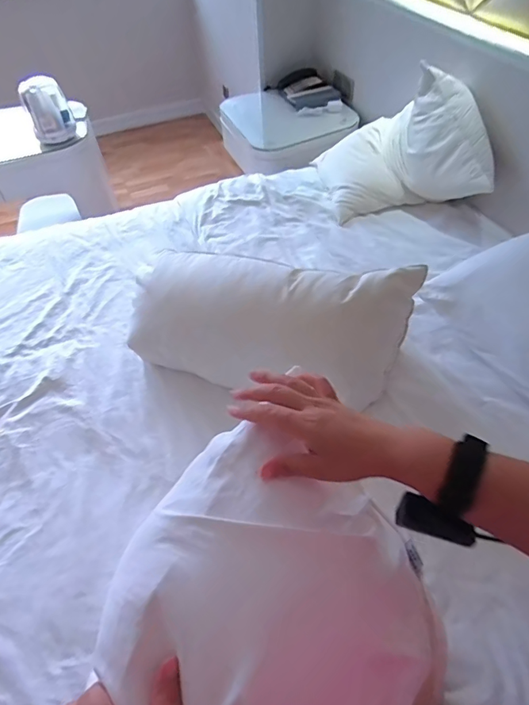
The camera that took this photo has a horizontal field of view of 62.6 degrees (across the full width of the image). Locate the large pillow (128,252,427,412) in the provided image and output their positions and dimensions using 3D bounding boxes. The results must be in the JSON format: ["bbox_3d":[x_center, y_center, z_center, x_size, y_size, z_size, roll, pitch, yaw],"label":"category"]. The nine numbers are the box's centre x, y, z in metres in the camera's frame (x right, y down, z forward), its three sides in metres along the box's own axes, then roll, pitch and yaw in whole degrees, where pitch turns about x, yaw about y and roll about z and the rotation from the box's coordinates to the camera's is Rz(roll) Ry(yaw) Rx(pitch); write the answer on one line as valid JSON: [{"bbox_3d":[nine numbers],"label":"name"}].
[{"bbox_3d":[0.009,-0.083,1.029,0.646,0.225,0.307,10,53,10],"label":"large pillow"}]

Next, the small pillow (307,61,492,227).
[{"bbox_3d":[0.466,-0.712,1.532,0.571,0.366,0.445,9,53,10],"label":"small pillow"}]

